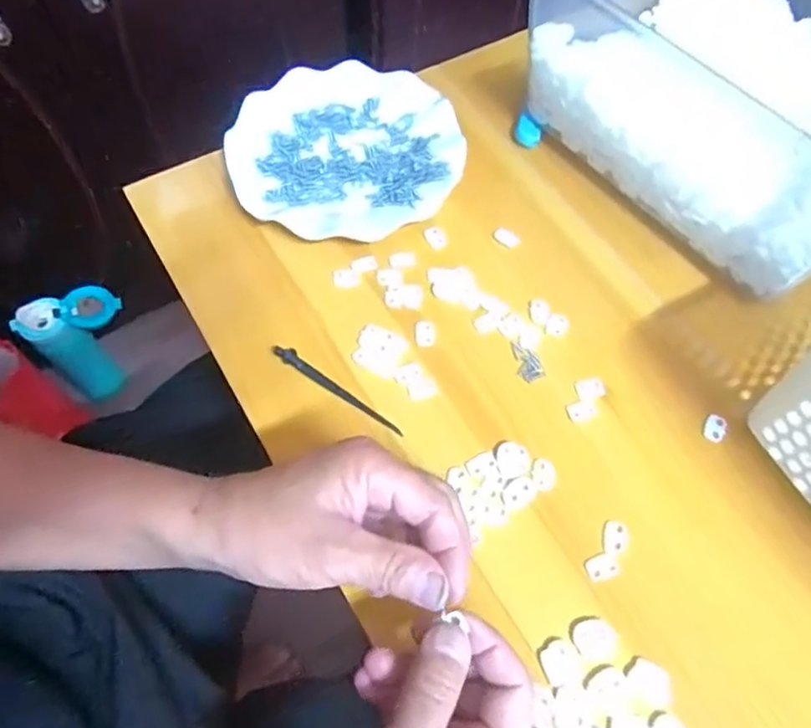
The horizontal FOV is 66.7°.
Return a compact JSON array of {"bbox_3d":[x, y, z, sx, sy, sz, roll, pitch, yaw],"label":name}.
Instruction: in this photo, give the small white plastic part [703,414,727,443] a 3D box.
[{"bbox_3d":[0.207,0.042,0.410,0.013,0.004,0.020,23,65,11],"label":"small white plastic part"}]

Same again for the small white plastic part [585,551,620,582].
[{"bbox_3d":[0.116,0.120,0.365,0.019,0.004,0.014,-18,65,-10],"label":"small white plastic part"}]

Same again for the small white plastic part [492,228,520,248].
[{"bbox_3d":[0.078,-0.099,0.480,0.021,0.004,0.013,36,68,16],"label":"small white plastic part"}]

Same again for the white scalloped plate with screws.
[{"bbox_3d":[-0.047,-0.174,0.501,0.178,0.024,0.167,0,63,-1],"label":"white scalloped plate with screws"}]

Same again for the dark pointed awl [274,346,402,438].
[{"bbox_3d":[-0.046,0.016,0.411,0.104,0.008,0.009,33,67,15],"label":"dark pointed awl"}]

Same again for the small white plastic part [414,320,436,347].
[{"bbox_3d":[0.014,-0.022,0.438,0.015,0.004,0.021,-2,63,-2],"label":"small white plastic part"}]

